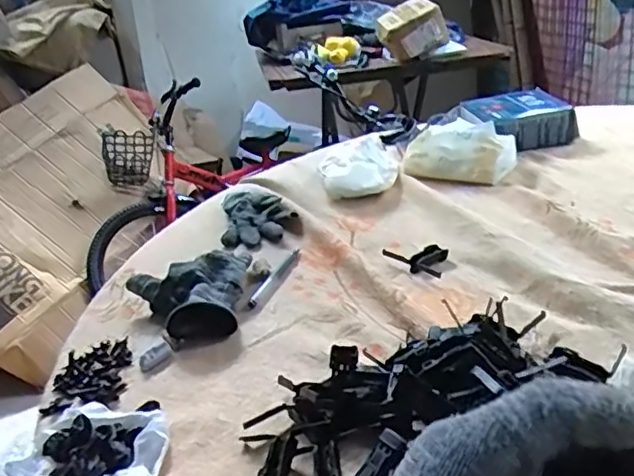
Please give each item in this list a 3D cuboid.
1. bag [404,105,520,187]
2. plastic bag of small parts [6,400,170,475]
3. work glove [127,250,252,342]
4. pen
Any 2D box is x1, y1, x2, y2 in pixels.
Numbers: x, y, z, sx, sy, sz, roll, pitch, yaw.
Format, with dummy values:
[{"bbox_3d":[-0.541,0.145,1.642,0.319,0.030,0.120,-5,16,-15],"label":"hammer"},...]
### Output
[{"bbox_3d":[0.201,-0.130,0.846,0.144,0.077,0.076,8,30,30],"label":"bag"},{"bbox_3d":[-0.159,0.152,0.426,0.099,0.027,0.101,-6,25,5],"label":"plastic bag of small parts"},{"bbox_3d":[-0.120,0.058,0.591,0.126,0.041,0.106,-13,26,-11],"label":"work glove"},{"bbox_3d":[-0.044,0.040,0.660,0.011,0.010,0.127,3,27,22],"label":"pen"}]

